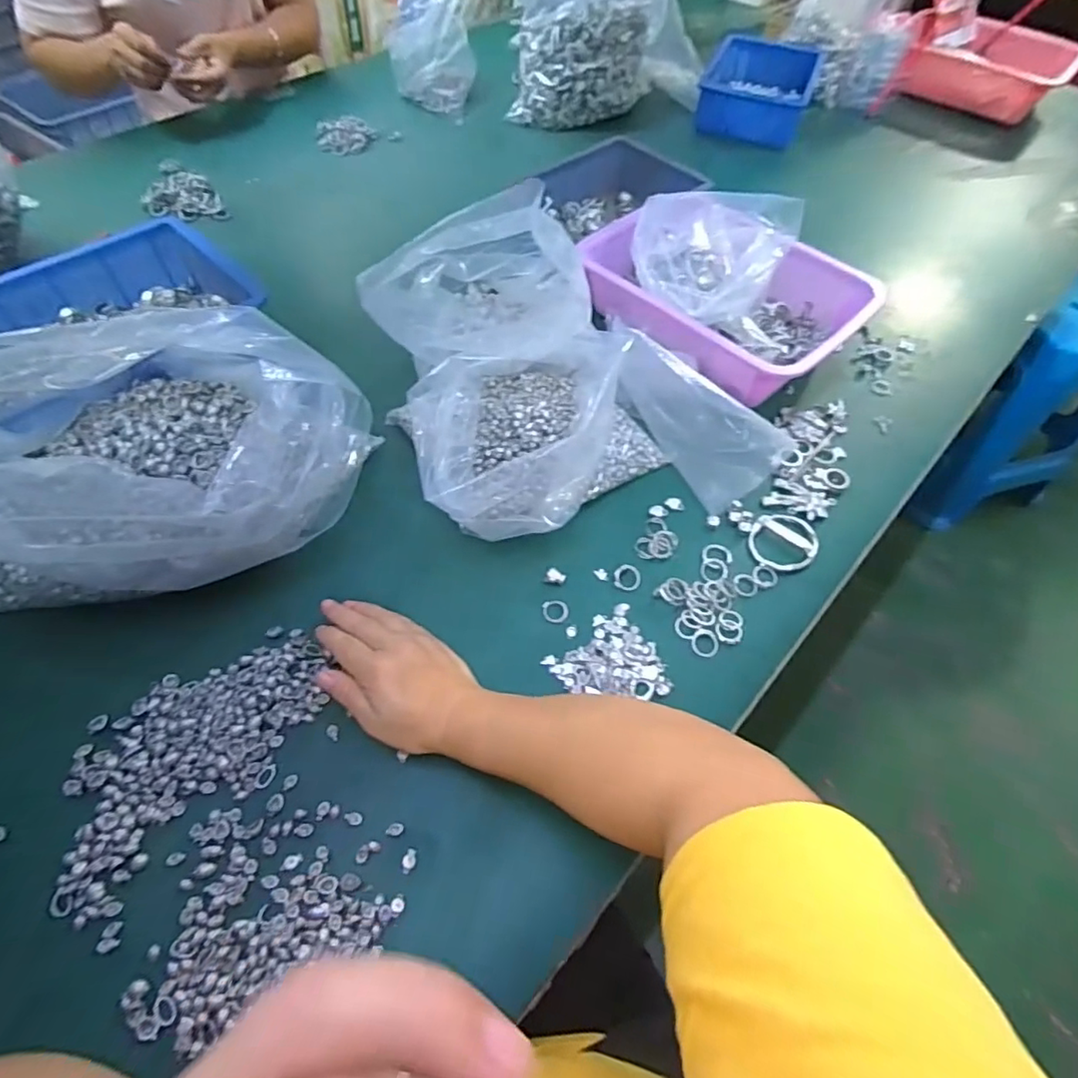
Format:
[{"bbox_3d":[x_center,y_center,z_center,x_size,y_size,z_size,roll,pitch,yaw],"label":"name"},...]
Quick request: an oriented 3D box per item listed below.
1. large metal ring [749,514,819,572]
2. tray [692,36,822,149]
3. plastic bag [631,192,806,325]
[{"bbox_3d":[0.231,0.002,0.552,0.059,0.004,0.069,25,60,14],"label":"large metal ring"},{"bbox_3d":[0.396,-0.812,1.056,0.181,0.065,0.257,19,58,10],"label":"tray"},{"bbox_3d":[0.183,-0.311,0.662,0.158,0.088,0.144,12,57,6],"label":"plastic bag"}]

